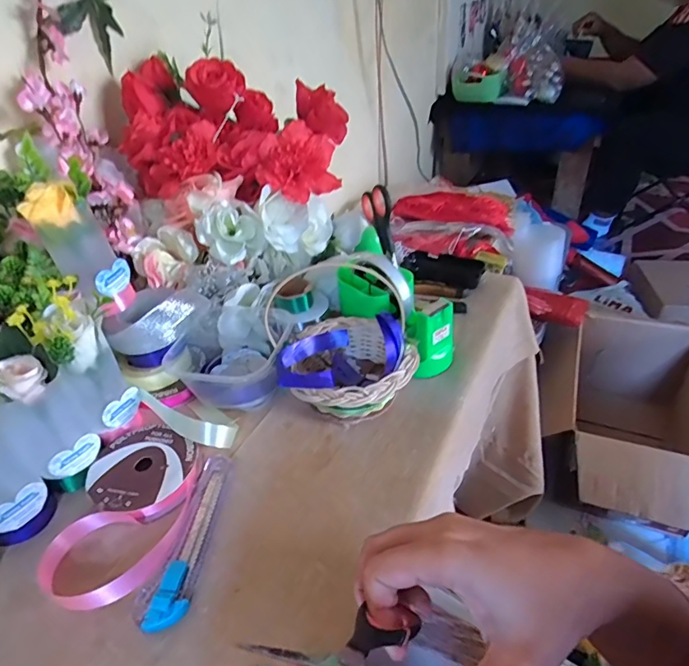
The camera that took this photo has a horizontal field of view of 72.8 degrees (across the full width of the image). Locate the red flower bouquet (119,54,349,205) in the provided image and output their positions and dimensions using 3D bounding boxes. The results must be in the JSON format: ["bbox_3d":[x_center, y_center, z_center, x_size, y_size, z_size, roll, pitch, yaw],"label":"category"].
[{"bbox_3d":[-0.137,-0.251,0.577,0.261,0.129,0.156,1,37,9],"label":"red flower bouquet"}]

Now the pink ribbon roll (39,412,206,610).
[{"bbox_3d":[-0.180,0.135,0.409,0.094,0.028,0.183,-5,36,0],"label":"pink ribbon roll"}]

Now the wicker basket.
[{"bbox_3d":[0.005,0.011,0.483,0.132,0.105,0.166,-4,36,1],"label":"wicker basket"}]

